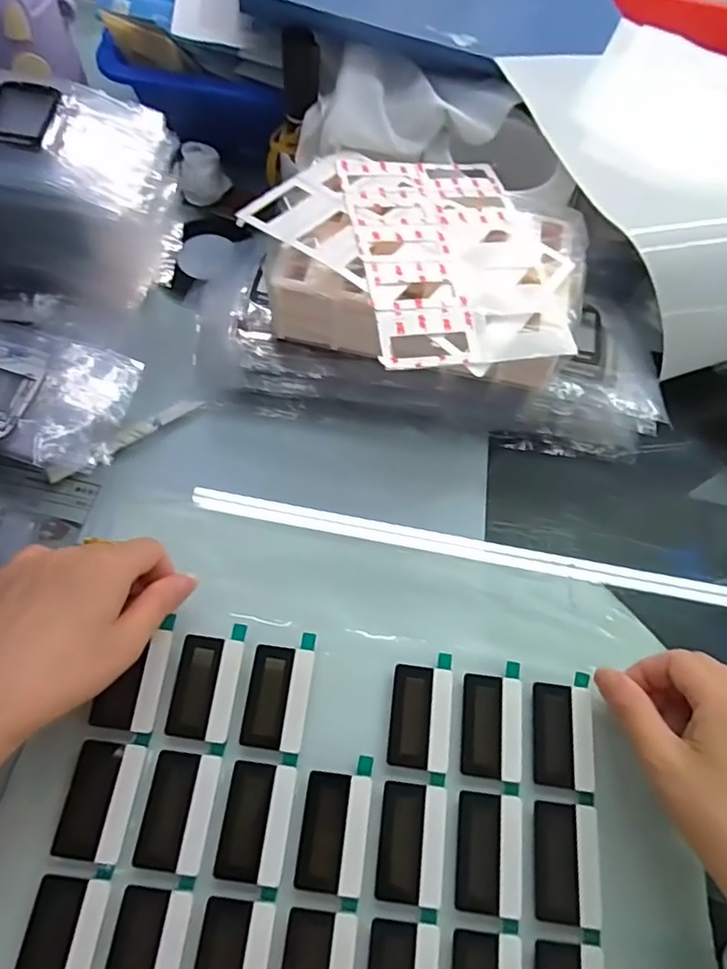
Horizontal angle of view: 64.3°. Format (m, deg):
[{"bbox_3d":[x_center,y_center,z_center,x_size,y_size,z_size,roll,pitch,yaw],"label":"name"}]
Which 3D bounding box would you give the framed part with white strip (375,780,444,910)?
[{"bbox_3d":[0.025,0.186,0.301,0.033,0.004,0.054,8,65,0],"label":"framed part with white strip"}]

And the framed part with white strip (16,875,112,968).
[{"bbox_3d":[-0.145,0.219,0.275,0.034,0.007,0.053,9,65,0],"label":"framed part with white strip"}]

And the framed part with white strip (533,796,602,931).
[{"bbox_3d":[0.107,0.198,0.303,0.033,0.004,0.054,8,65,-1],"label":"framed part with white strip"}]

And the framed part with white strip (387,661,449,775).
[{"bbox_3d":[0.032,0.131,0.326,0.033,0.004,0.054,8,65,-1],"label":"framed part with white strip"}]

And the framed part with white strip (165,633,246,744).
[{"bbox_3d":[-0.088,0.113,0.323,0.034,0.004,0.054,8,65,0],"label":"framed part with white strip"}]

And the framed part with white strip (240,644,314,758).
[{"bbox_3d":[-0.048,0.120,0.325,0.033,0.004,0.054,8,65,0],"label":"framed part with white strip"}]

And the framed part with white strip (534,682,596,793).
[{"bbox_3d":[0.114,0.143,0.329,0.033,0.004,0.054,8,65,-1],"label":"framed part with white strip"}]

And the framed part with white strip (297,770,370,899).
[{"bbox_3d":[-0.016,0.181,0.301,0.033,0.004,0.054,8,65,0],"label":"framed part with white strip"}]

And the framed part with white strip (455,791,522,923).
[{"bbox_3d":[0.066,0.192,0.301,0.034,0.004,0.054,8,65,0],"label":"framed part with white strip"}]

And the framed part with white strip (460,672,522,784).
[{"bbox_3d":[0.073,0.137,0.327,0.034,0.004,0.054,8,65,0],"label":"framed part with white strip"}]

